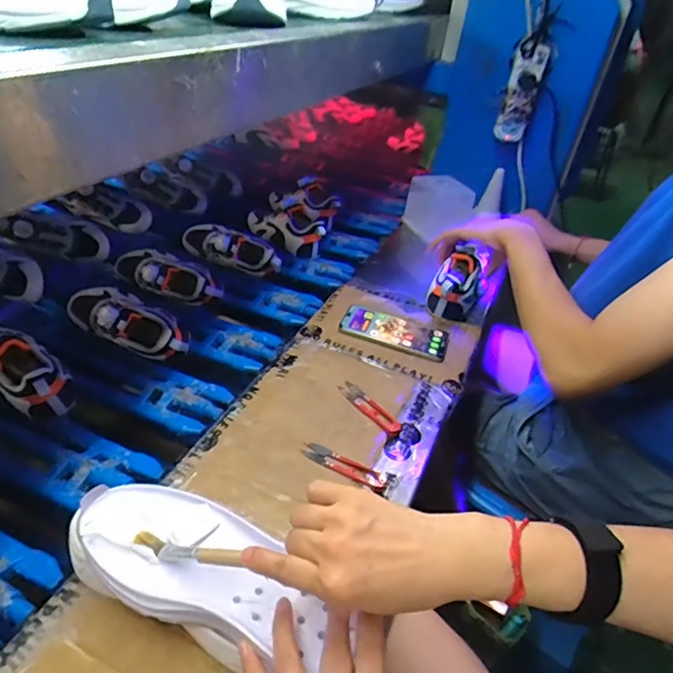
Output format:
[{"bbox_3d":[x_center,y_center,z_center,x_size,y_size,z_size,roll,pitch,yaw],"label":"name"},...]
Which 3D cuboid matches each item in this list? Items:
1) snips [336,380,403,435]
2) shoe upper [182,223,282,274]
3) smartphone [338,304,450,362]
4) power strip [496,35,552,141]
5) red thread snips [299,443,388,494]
[{"bbox_3d":[0.040,0.086,0.642,0.025,0.007,0.099,-21,48,-35],"label":"snips"},{"bbox_3d":[-0.201,-0.169,0.958,0.214,0.057,0.071,31,41,25],"label":"shoe upper"},{"bbox_3d":[0.088,-0.008,0.779,0.159,0.007,0.081,18,38,11],"label":"smartphone"},{"bbox_3d":[0.385,-0.508,1.083,0.068,0.180,0.042,23,39,16],"label":"power strip"},{"bbox_3d":[0.008,0.142,0.570,0.098,0.012,0.025,22,38,14],"label":"red thread snips"}]

